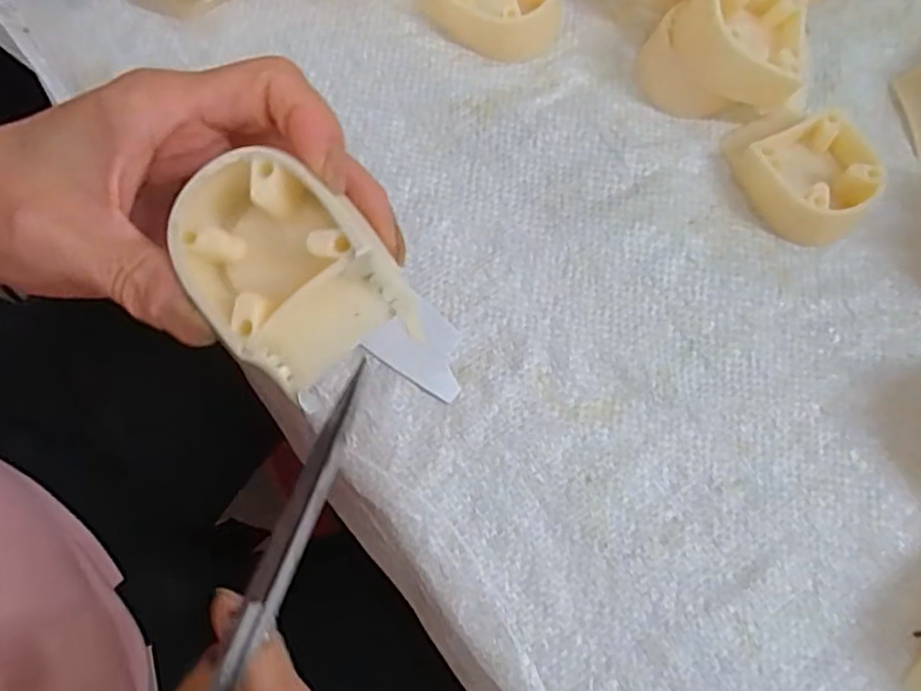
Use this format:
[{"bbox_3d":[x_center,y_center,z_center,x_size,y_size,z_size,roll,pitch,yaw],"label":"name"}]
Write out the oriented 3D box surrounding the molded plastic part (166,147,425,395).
[{"bbox_3d":[-0.048,-0.020,0.177,0.045,0.021,0.064,-40,81,-9],"label":"molded plastic part"}]

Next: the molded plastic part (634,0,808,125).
[{"bbox_3d":[0.116,-0.130,0.283,0.066,0.042,0.046,11,77,1],"label":"molded plastic part"}]

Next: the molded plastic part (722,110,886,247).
[{"bbox_3d":[0.150,-0.076,0.282,0.048,0.021,0.062,-29,79,-7],"label":"molded plastic part"}]

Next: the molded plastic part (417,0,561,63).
[{"bbox_3d":[0.018,-0.156,0.295,0.058,0.022,0.047,37,79,7],"label":"molded plastic part"}]

